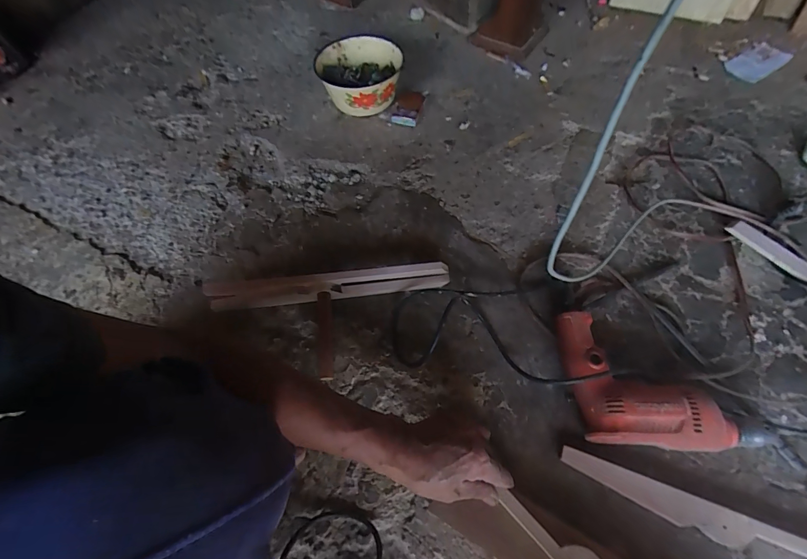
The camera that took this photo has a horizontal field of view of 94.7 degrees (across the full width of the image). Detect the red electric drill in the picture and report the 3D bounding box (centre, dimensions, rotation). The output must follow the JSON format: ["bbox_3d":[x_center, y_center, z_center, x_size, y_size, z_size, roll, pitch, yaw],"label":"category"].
[{"bbox_3d":[0.324,0.131,0.480,0.234,0.057,0.162,4,61,6],"label":"red electric drill"}]

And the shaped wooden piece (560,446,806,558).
[{"bbox_3d":[0.362,0.275,0.415,0.360,0.025,0.036,18,63,14],"label":"shaped wooden piece"}]

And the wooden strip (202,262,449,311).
[{"bbox_3d":[-0.118,0.010,0.577,0.371,0.047,0.028,-7,60,0],"label":"wooden strip"}]

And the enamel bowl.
[{"bbox_3d":[-0.090,-0.427,0.810,0.182,0.102,0.170,-2,60,3],"label":"enamel bowl"}]

